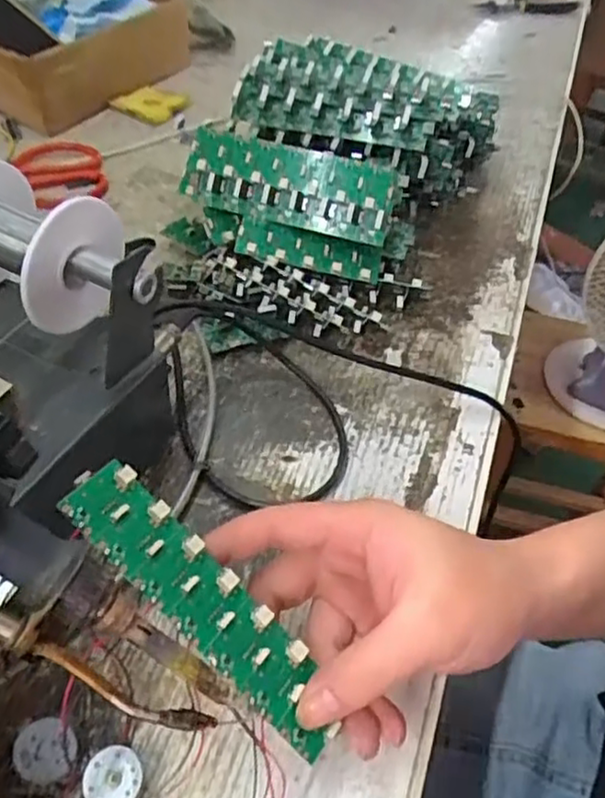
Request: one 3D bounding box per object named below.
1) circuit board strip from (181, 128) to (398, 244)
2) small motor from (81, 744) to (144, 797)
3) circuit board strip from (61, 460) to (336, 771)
[{"bbox_3d":[-0.011,-0.148,0.462,0.145,0.053,0.018,14,15,9],"label":"circuit board strip"},{"bbox_3d":[-0.076,0.154,0.268,0.022,0.014,0.023,11,50,3],"label":"small motor"},{"bbox_3d":[-0.038,0.080,0.264,0.136,0.006,0.030,46,57,3],"label":"circuit board strip"}]

